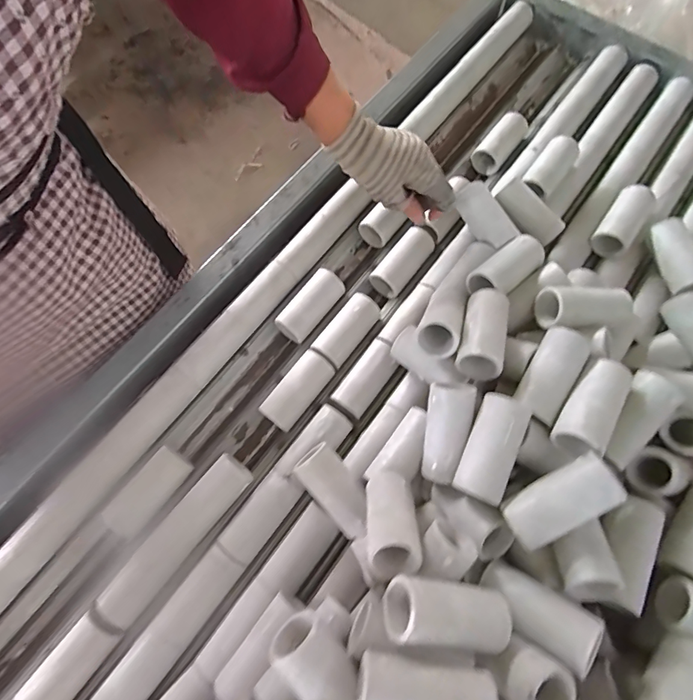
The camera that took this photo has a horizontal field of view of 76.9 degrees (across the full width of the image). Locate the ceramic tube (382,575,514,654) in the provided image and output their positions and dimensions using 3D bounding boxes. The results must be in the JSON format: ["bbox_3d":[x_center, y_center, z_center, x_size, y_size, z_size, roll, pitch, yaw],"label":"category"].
[{"bbox_3d":[0.073,0.184,0.304,0.088,0.031,0.039,13,69,-9],"label":"ceramic tube"}]

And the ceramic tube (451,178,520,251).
[{"bbox_3d":[0.158,-0.153,0.497,0.034,0.029,0.091,-25,67,-10],"label":"ceramic tube"}]

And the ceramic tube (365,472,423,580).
[{"bbox_3d":[0.036,0.139,0.358,0.039,0.091,0.031,-1,113,-1],"label":"ceramic tube"}]

